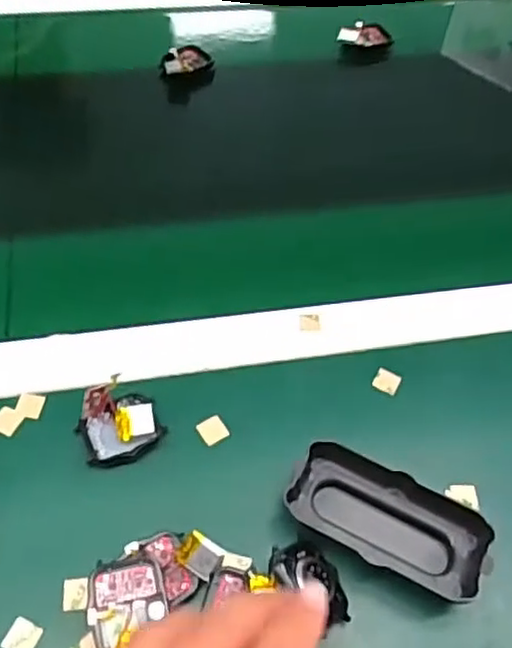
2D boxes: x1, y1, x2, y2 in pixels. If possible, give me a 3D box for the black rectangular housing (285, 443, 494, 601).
[{"bbox_3d":[0.075,0.108,0.372,0.107,0.020,0.051,24,56,13],"label":"black rectangular housing"}]

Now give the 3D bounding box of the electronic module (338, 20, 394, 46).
[{"bbox_3d":[0.111,-0.298,0.675,0.055,0.012,0.028,0,54,-4],"label":"electronic module"}]

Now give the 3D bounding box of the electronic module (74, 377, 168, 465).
[{"bbox_3d":[-0.080,0.057,0.386,0.046,0.034,0.035,-22,58,-19],"label":"electronic module"}]

